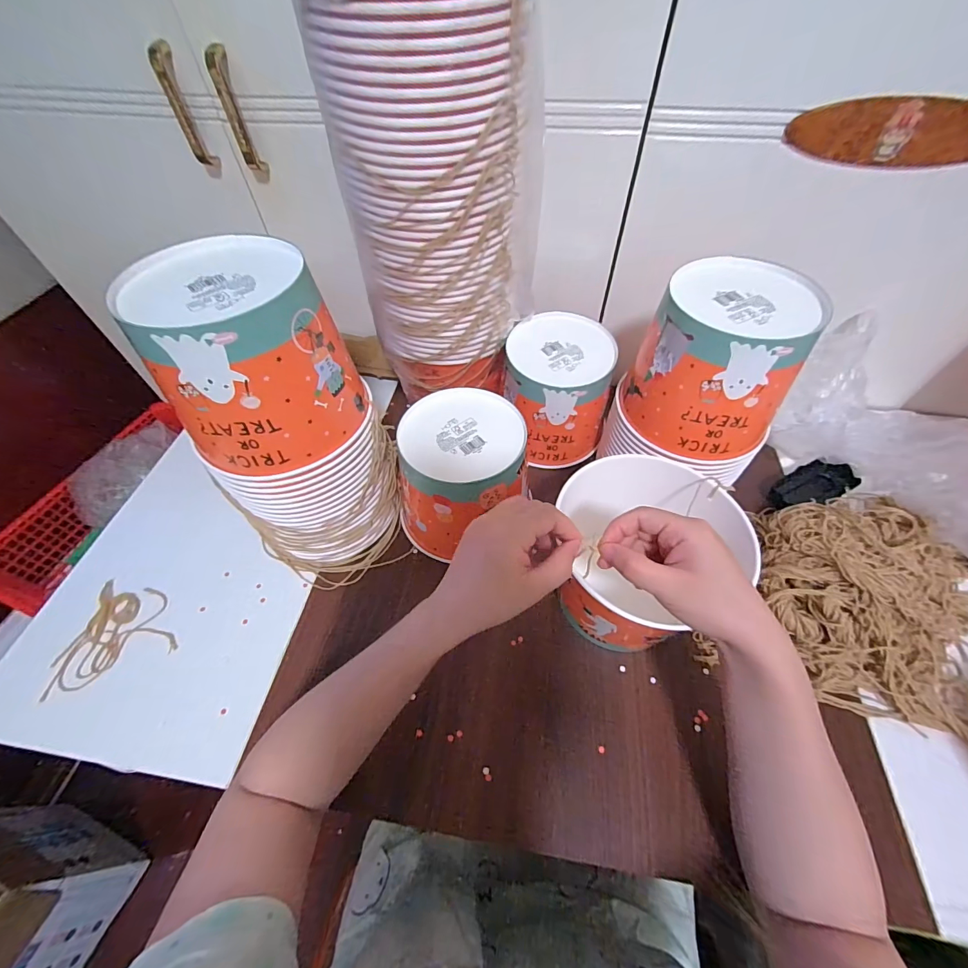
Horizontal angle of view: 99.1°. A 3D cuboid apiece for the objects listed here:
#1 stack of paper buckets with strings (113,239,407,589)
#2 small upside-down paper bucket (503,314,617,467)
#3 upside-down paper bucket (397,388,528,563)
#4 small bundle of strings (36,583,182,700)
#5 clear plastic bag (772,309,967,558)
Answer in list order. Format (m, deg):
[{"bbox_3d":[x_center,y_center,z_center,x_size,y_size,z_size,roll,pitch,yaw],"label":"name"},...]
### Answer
[{"bbox_3d":[-0.182,-0.040,0.390,0.135,0.297,0.135,20,56,14],"label":"stack of paper buckets with strings"},{"bbox_3d":[0.091,-0.120,0.535,0.123,0.132,0.128,0,53,0],"label":"small upside-down paper bucket"},{"bbox_3d":[-0.025,-0.005,0.467,0.135,0.131,0.147,-1,55,1],"label":"upside-down paper bucket"},{"bbox_3d":[-0.393,0.151,0.437,0.114,0.008,0.104,-22,56,-15],"label":"small bundle of strings"},{"bbox_3d":[0.476,-0.047,0.441,0.116,0.149,0.293,-35,61,-21],"label":"clear plastic bag"}]

